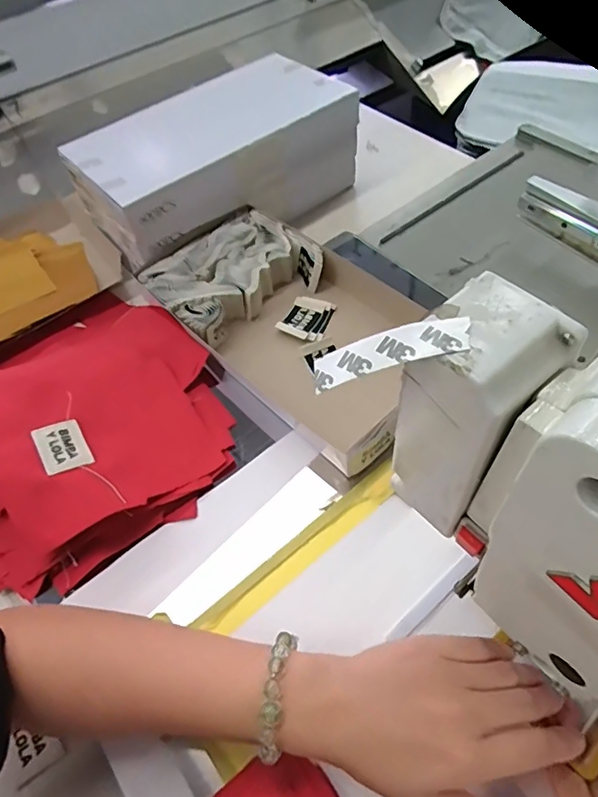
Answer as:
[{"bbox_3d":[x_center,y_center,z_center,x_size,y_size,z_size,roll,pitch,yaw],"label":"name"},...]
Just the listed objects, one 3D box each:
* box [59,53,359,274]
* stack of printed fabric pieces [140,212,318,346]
[{"bbox_3d":[-0.093,-0.281,0.616,0.315,0.114,0.161,-37,61,-19],"label":"box"},{"bbox_3d":[-0.066,-0.128,0.549,0.167,0.044,0.128,-36,61,-19],"label":"stack of printed fabric pieces"}]

